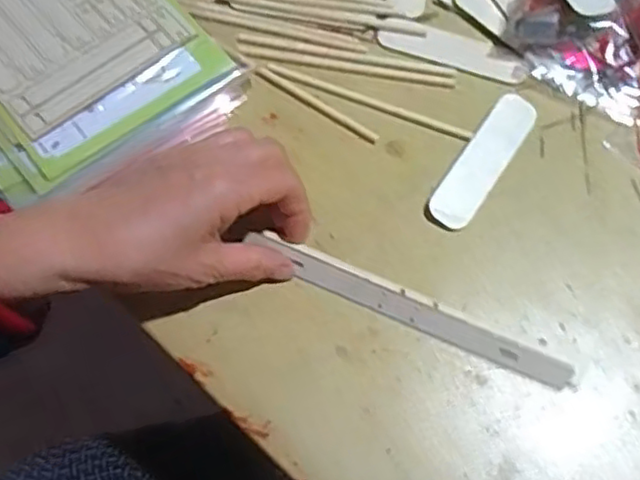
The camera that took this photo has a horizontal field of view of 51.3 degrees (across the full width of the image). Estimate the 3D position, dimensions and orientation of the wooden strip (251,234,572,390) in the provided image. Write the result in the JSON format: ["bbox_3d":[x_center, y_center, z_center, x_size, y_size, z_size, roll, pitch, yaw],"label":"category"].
[{"bbox_3d":[0.051,0.039,0.381,0.190,0.010,0.019,24,72,9],"label":"wooden strip"}]

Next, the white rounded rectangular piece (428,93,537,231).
[{"bbox_3d":[0.105,-0.052,0.424,0.027,0.004,0.105,35,72,5],"label":"white rounded rectangular piece"}]

